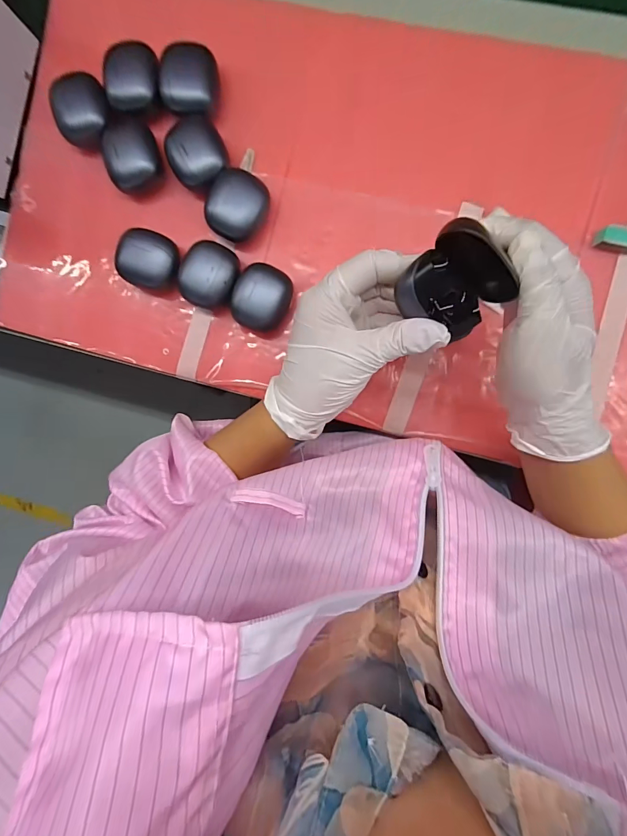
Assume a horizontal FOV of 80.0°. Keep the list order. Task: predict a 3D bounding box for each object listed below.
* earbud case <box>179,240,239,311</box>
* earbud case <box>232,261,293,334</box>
[{"bbox_3d":[-0.093,-0.129,0.341,0.049,0.029,0.055,16,95,6],"label":"earbud case"},{"bbox_3d":[-0.044,-0.107,0.336,0.047,0.031,0.055,15,95,6],"label":"earbud case"}]

